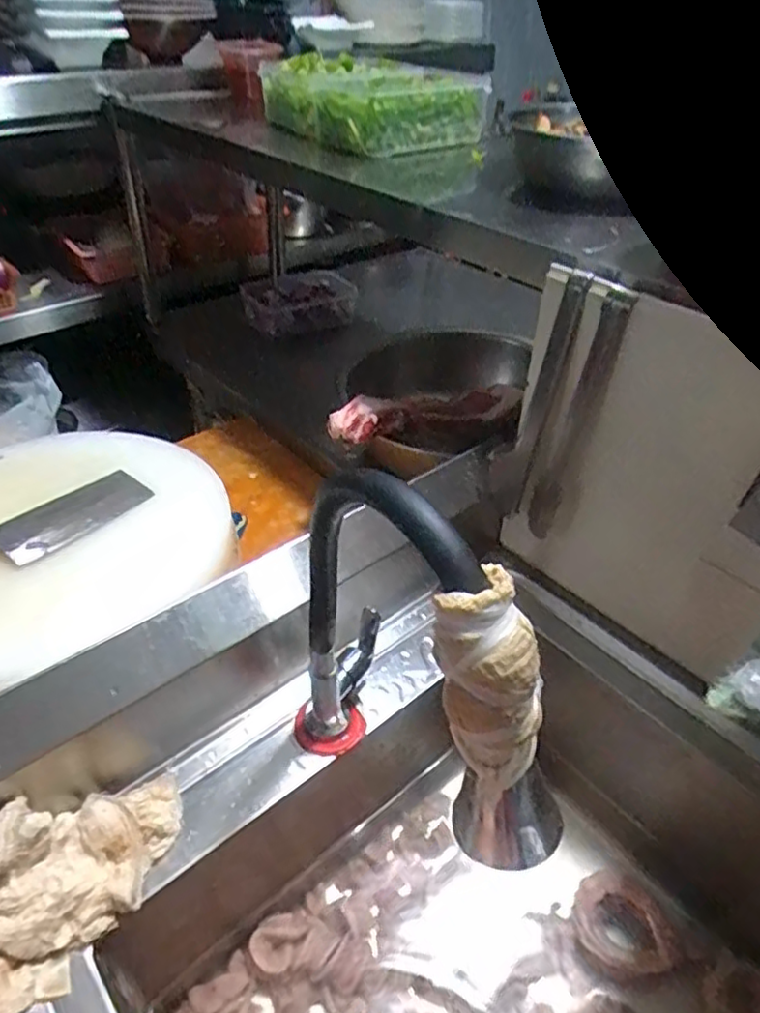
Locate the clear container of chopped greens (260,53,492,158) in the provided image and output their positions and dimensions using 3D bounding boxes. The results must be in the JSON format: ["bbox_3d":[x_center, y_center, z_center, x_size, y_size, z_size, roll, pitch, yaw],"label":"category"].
[{"bbox_3d":[0.016,-0.462,0.791,0.207,0.121,0.219,-20,44,-33],"label":"clear container of chopped greens"}]

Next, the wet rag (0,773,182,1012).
[{"bbox_3d":[-0.204,0.239,0.428,0.156,0.076,0.089,-27,47,-31],"label":"wet rag"}]

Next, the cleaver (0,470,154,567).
[{"bbox_3d":[-0.384,0.033,0.707,0.069,0.025,0.274,30,46,30],"label":"cleaver"}]

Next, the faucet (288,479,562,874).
[{"bbox_3d":[0.009,0.118,0.410,0.072,0.306,0.249,-14,42,-19],"label":"faucet"}]

